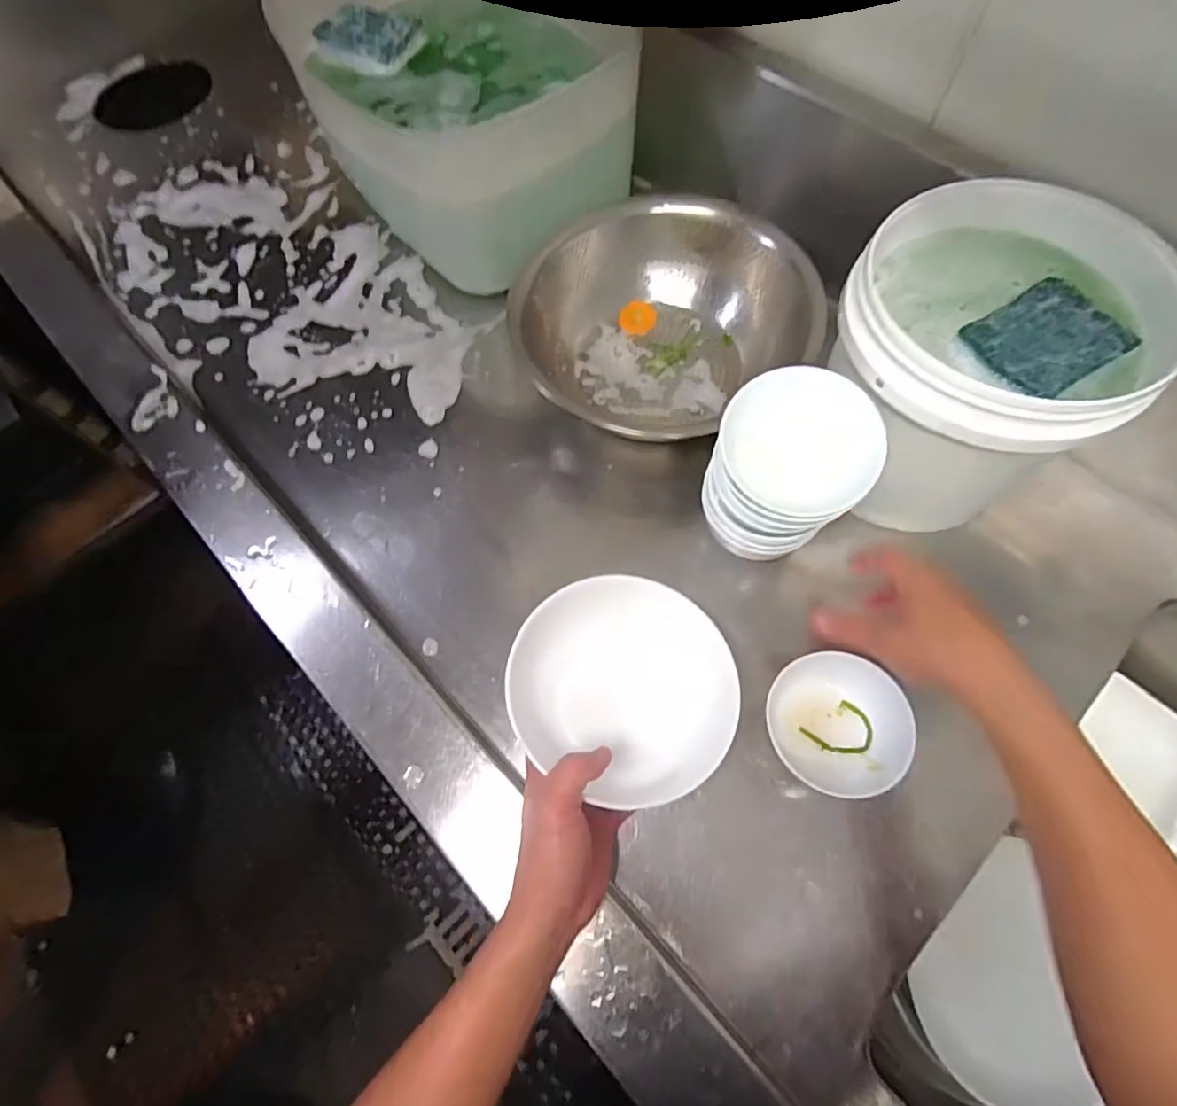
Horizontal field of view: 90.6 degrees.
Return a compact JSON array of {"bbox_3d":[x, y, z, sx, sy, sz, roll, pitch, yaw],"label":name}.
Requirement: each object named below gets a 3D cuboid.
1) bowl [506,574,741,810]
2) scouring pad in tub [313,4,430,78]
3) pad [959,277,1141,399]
[{"bbox_3d":[0.029,0.106,0.462,0.170,0.074,0.160,-1,67,2],"label":"bowl"},{"bbox_3d":[-0.247,-0.578,0.659,0.102,0.027,0.087,17,70,10],"label":"scouring pad in tub"},{"bbox_3d":[0.331,-0.156,0.419,0.095,0.010,0.077,-30,70,-8],"label":"pad"}]

